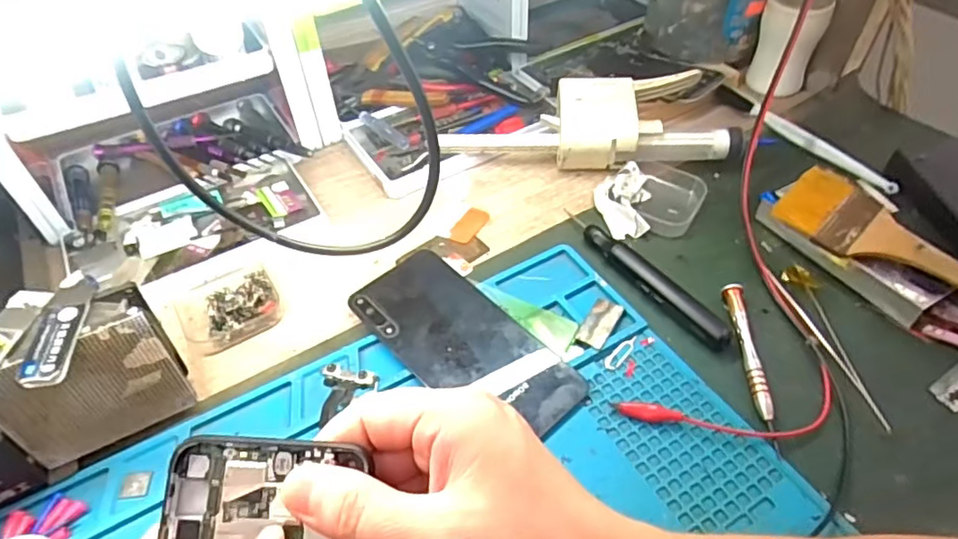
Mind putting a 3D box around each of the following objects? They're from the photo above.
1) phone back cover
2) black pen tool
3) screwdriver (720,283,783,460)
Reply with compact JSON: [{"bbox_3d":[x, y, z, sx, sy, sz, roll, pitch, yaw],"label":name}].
[{"bbox_3d":[-0.011,0.045,0.375,0.072,0.006,0.155,-34,57,-26],"label":"phone back cover"},{"bbox_3d":[0.110,0.002,0.407,0.016,0.014,0.142,-28,54,-22],"label":"black pen tool"},{"bbox_3d":[0.167,0.055,0.361,0.013,0.010,0.114,1,49,1],"label":"screwdriver"}]

